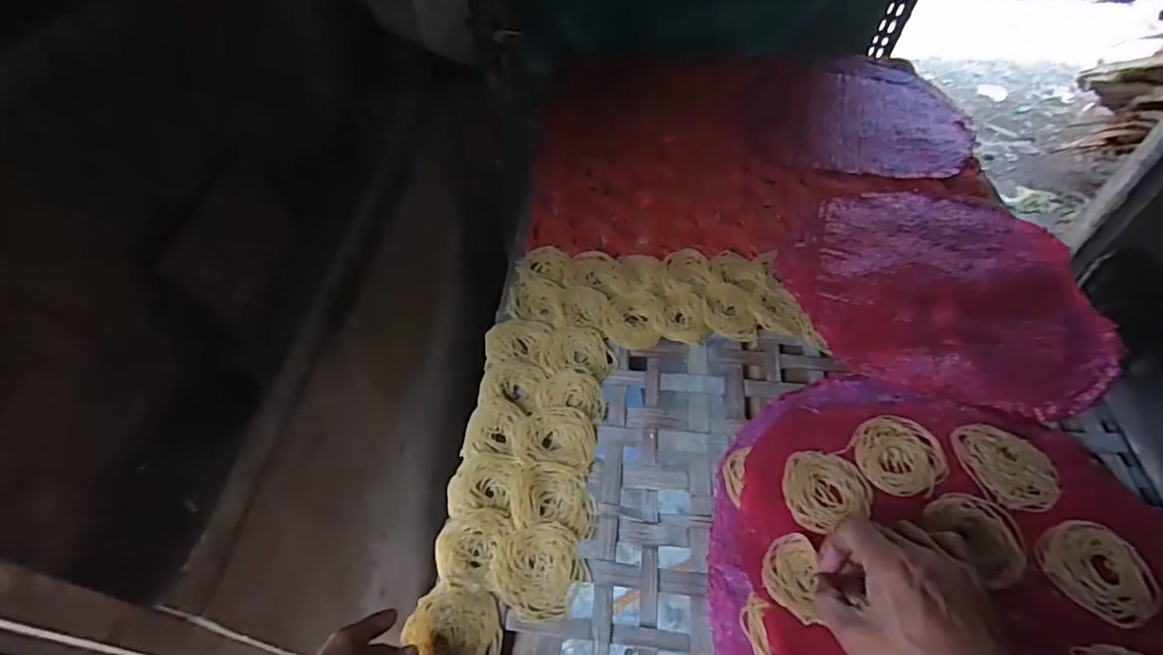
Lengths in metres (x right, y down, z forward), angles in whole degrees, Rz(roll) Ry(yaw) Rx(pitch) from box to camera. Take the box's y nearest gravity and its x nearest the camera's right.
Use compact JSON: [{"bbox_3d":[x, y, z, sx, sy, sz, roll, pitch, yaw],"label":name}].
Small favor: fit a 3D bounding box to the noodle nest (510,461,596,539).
[{"bbox_3d":[-0.024,0.153,0.493,0.076,0.014,0.062,8,50,6],"label":"noodle nest"}]

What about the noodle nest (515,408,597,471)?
[{"bbox_3d":[-0.025,0.107,0.529,0.075,0.014,0.058,3,50,2],"label":"noodle nest"}]

